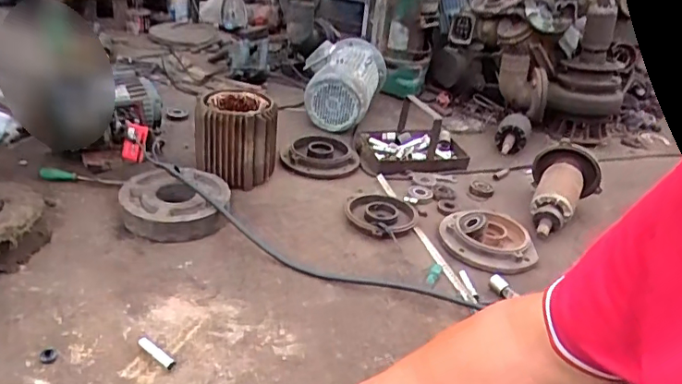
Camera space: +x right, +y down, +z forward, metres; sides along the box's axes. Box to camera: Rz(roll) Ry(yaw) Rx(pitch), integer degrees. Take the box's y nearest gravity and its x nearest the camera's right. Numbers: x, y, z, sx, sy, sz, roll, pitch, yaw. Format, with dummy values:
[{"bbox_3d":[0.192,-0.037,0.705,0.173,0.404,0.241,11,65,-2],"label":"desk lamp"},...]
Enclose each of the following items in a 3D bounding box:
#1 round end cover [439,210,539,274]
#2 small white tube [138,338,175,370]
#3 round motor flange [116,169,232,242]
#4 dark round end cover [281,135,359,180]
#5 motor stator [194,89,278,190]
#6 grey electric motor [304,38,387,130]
[{"bbox_3d":[0.347,0.105,1.258,0.208,0.058,0.228,-9,31,-30],"label":"round end cover"},{"bbox_3d":[-0.316,0.274,0.911,0.090,0.015,0.016,26,32,32],"label":"small white tube"},{"bbox_3d":[-0.390,0.027,1.259,0.245,0.099,0.219,-1,28,-16],"label":"round motor flange"},{"bbox_3d":[-0.057,-0.101,1.527,0.215,0.072,0.222,9,26,3],"label":"dark round end cover"},{"bbox_3d":[-0.249,-0.126,1.323,0.183,0.197,0.170,25,31,31],"label":"motor stator"},{"bbox_3d":[0.011,-0.381,1.737,0.230,0.197,0.362,14,42,8],"label":"grey electric motor"}]

